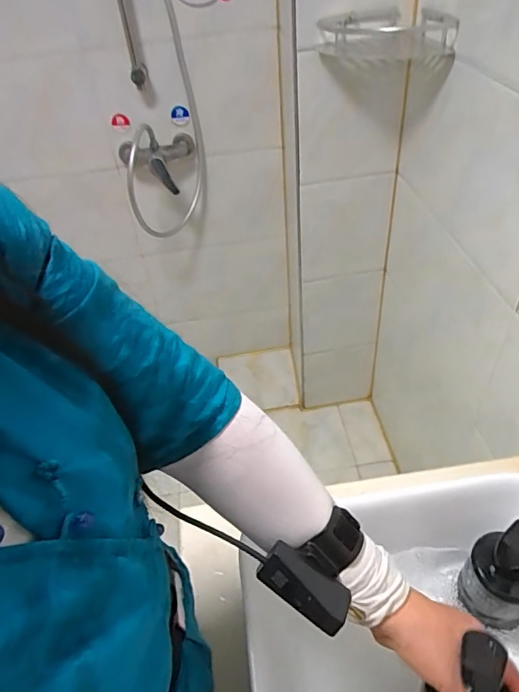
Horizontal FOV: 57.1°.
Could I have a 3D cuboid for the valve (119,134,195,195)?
[{"bbox_3d":[-0.272,-0.495,1.296,0.204,0.123,0.131,-11,43,-6],"label":"valve"}]

